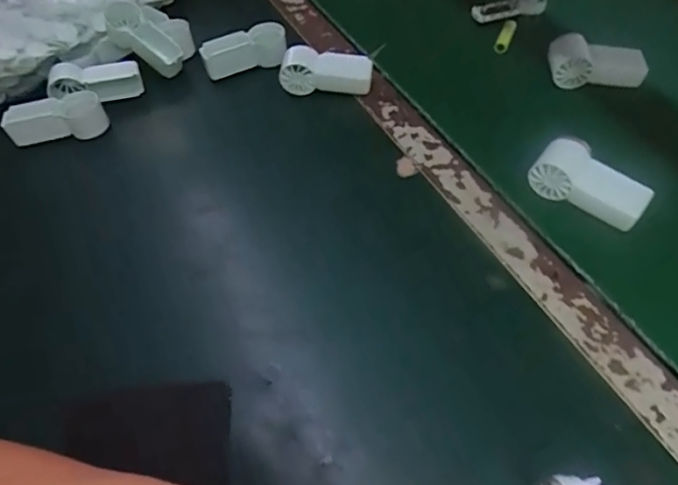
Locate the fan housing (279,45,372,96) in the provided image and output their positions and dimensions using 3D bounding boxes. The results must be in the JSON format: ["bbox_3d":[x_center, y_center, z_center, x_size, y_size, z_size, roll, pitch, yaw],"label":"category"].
[{"bbox_3d":[-0.014,-0.183,0.570,0.096,0.050,0.034,-3,53,2],"label":"fan housing"}]

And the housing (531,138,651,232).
[{"bbox_3d":[0.221,-0.053,0.459,0.092,0.030,0.052,36,63,26],"label":"housing"}]

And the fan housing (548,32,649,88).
[{"bbox_3d":[0.278,-0.193,0.566,0.099,0.041,0.039,6,54,9],"label":"fan housing"}]

